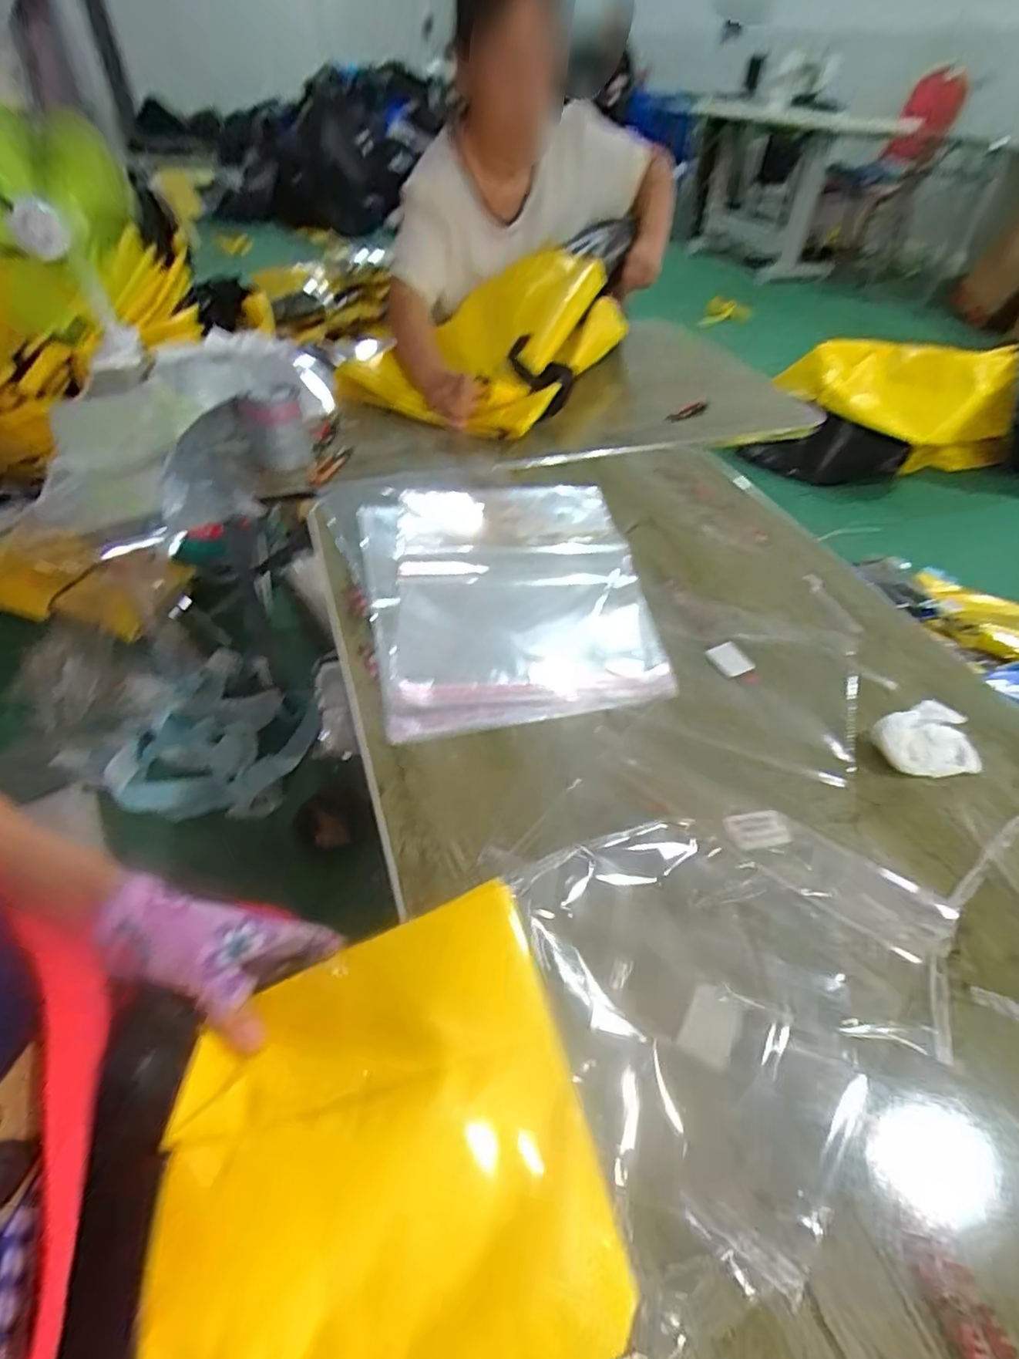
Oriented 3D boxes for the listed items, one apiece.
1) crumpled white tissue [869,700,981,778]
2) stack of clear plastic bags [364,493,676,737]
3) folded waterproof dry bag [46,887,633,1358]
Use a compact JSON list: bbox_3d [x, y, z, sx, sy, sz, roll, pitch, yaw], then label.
[{"bbox_3d":[0.356,0.053,0.523,0.085,0.034,0.054,-6,46,-11],"label":"crumpled white tissue"},{"bbox_3d":[0.000,-0.112,0.672,0.295,0.017,0.385,-7,46,-12],"label":"stack of clear plastic bags"},{"bbox_3d":[-0.070,0.225,0.293,0.207,0.034,0.204,-10,47,-15],"label":"folded waterproof dry bag"}]

